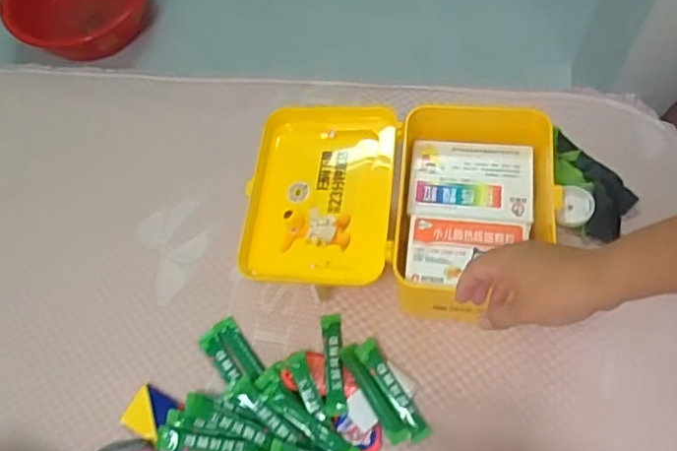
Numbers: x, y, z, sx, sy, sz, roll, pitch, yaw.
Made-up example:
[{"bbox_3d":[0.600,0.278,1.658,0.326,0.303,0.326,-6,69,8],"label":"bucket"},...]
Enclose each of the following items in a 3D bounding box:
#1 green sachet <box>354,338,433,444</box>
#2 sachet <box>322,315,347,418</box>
[{"bbox_3d":[0.058,0.179,0.644,0.026,0.013,0.121,-30,66,-8],"label":"green sachet"},{"bbox_3d":[-0.006,0.151,0.657,0.022,0.004,0.115,-6,65,3],"label":"sachet"}]

